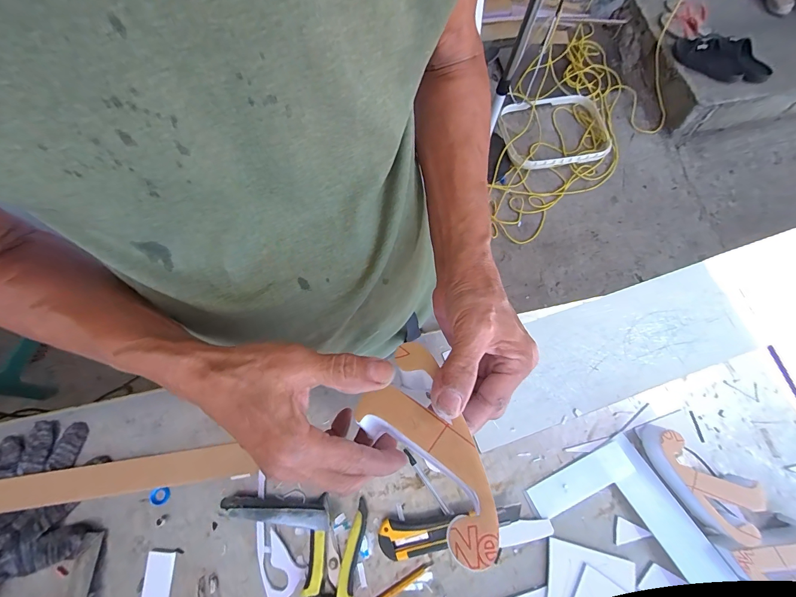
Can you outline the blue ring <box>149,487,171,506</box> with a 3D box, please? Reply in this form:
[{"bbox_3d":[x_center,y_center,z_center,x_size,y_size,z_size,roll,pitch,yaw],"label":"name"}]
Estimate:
[{"bbox_3d":[-0.300,0.249,0.442,0.022,0.006,0.020,0,71,0],"label":"blue ring"}]

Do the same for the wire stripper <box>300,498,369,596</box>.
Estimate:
[{"bbox_3d":[-0.080,0.331,0.406,0.062,0.024,0.169,9,72,3],"label":"wire stripper"}]

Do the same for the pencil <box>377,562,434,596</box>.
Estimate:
[{"bbox_3d":[0.002,0.338,0.410,0.089,0.007,0.010,-29,74,-9],"label":"pencil"}]

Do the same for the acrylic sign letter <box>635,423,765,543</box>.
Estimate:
[{"bbox_3d":[0.359,0.221,0.425,0.136,0.052,0.072,34,75,11],"label":"acrylic sign letter"}]

